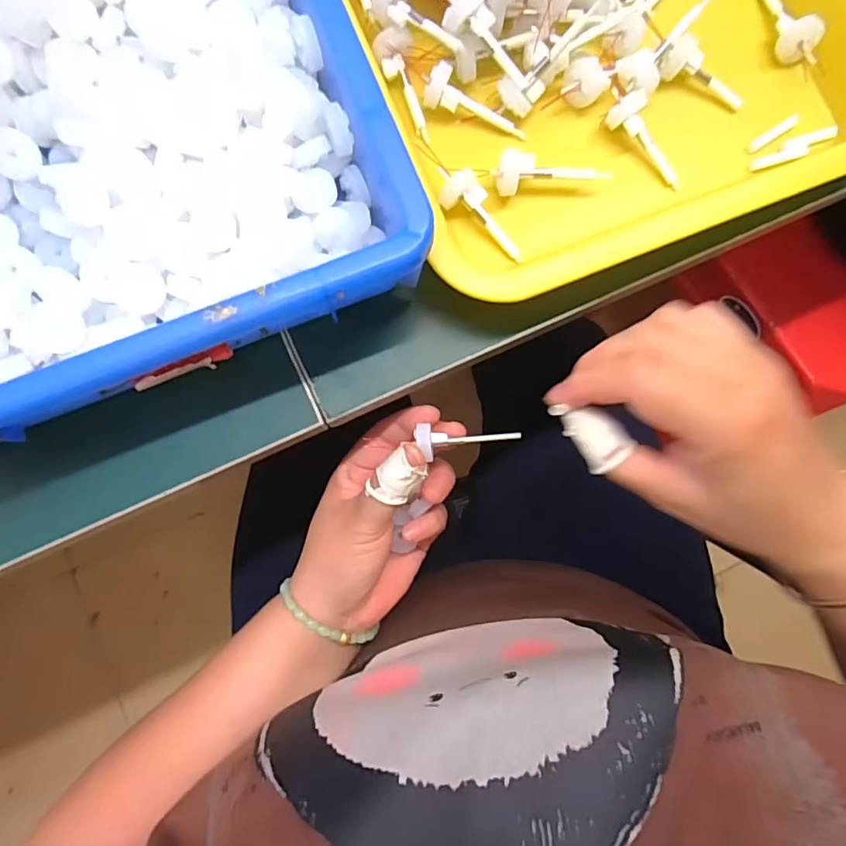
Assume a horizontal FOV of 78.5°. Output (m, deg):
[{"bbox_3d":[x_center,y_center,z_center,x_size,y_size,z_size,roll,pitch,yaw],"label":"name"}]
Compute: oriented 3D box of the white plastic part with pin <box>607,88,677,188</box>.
[{"bbox_3d":[0.116,-0.143,0.266,0.016,0.013,0.051,-40,100,-8],"label":"white plastic part with pin"}]

